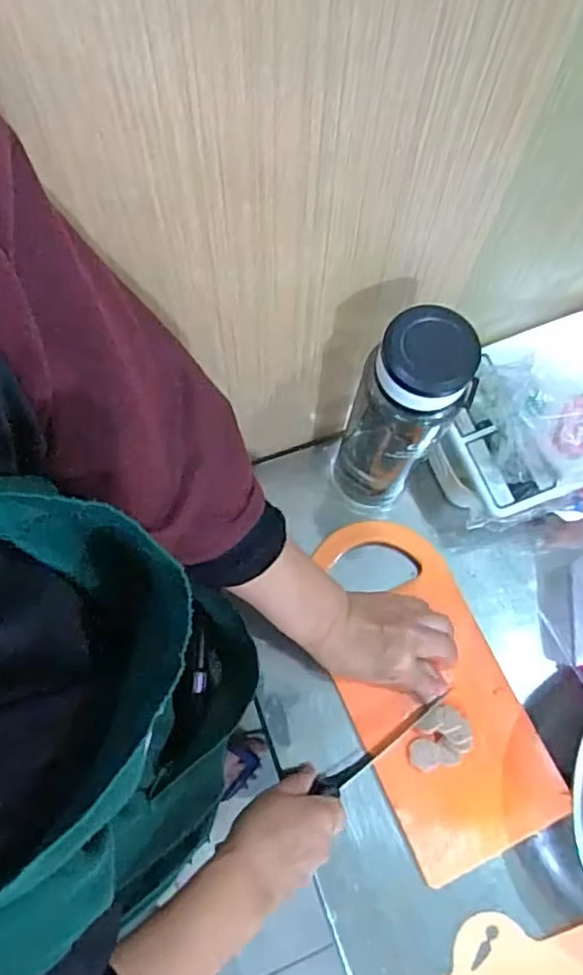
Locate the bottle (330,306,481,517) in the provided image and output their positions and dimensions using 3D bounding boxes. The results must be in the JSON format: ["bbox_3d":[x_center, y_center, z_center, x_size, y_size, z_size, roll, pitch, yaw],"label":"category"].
[{"bbox_3d":[0.083,-0.048,0.509,0.073,0.252,0.067,12,70,2],"label":"bottle"}]

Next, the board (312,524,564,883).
[{"bbox_3d":[0.117,0.172,0.549,0.142,0.015,0.293,-21,72,-9],"label":"board"}]

